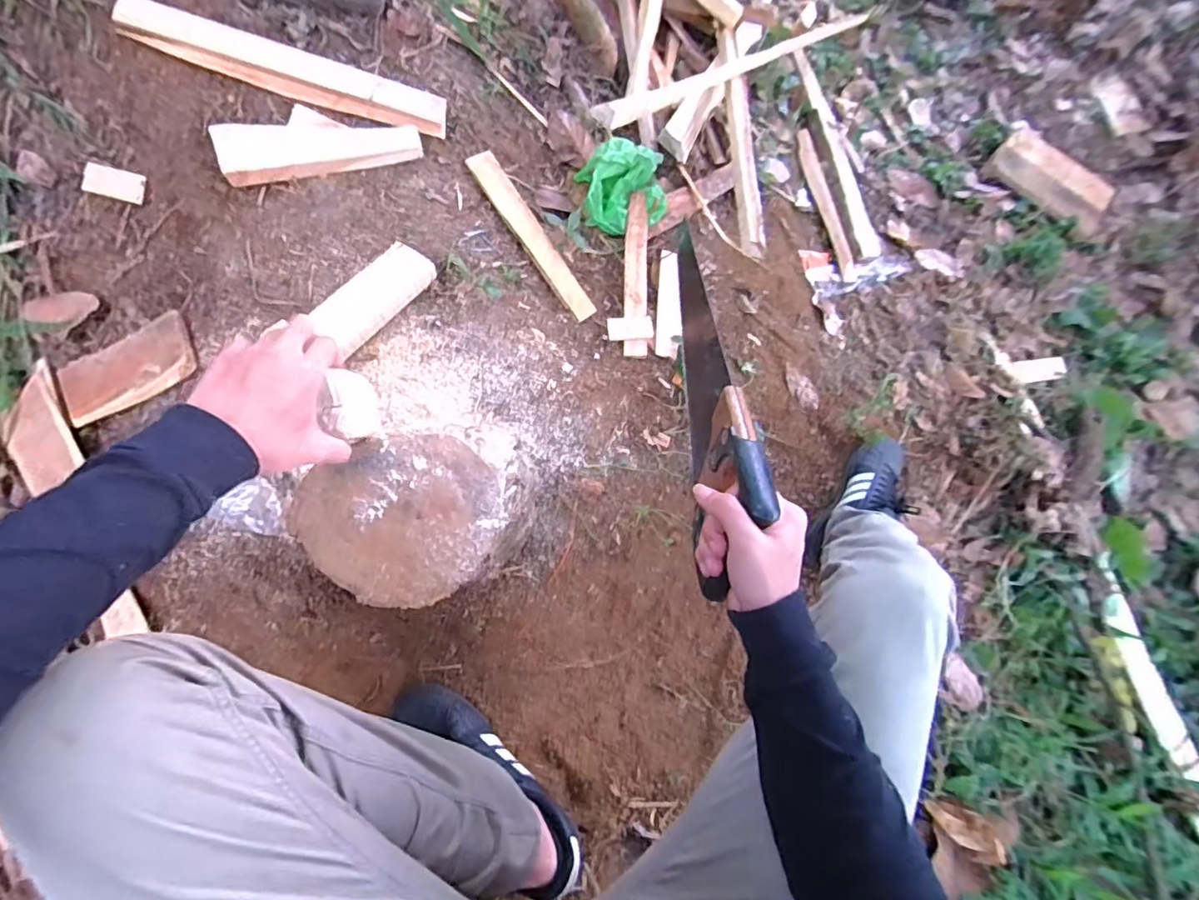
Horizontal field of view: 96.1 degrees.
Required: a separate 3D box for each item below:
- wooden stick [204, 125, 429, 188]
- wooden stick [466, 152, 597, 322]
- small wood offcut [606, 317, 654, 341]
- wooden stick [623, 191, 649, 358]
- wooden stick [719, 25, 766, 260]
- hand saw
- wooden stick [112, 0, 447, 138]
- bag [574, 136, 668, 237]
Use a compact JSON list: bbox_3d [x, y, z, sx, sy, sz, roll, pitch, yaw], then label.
[{"bbox_3d":[-0.365,-0.398,0.715,0.243,0.031,0.062,-14,77,-17],"label":"wooden stick"},{"bbox_3d":[-0.101,-0.327,0.839,0.049,0.012,0.282,-43,103,-29],"label":"wooden stick"},{"bbox_3d":[0.051,-0.197,0.878,0.076,0.015,0.043,-8,77,-3],"label":"small wood offcut"},{"bbox_3d":[0.064,-0.300,0.911,0.041,0.026,0.308,2,77,-1],"label":"wooden stick"},{"bbox_3d":[0.250,-0.580,0.955,0.035,0.037,0.627,3,63,0],"label":"wooden stick"},{"bbox_3d":[0.109,-0.087,0.574,0.038,0.111,0.457,1,46,-1],"label":"hand saw"},{"bbox_3d":[-0.412,-0.510,0.723,0.398,0.022,0.061,12,77,-13],"label":"wooden stick"},{"bbox_3d":[0.040,-0.443,0.920,0.159,0.088,0.128,3,77,-1],"label":"bag"}]

